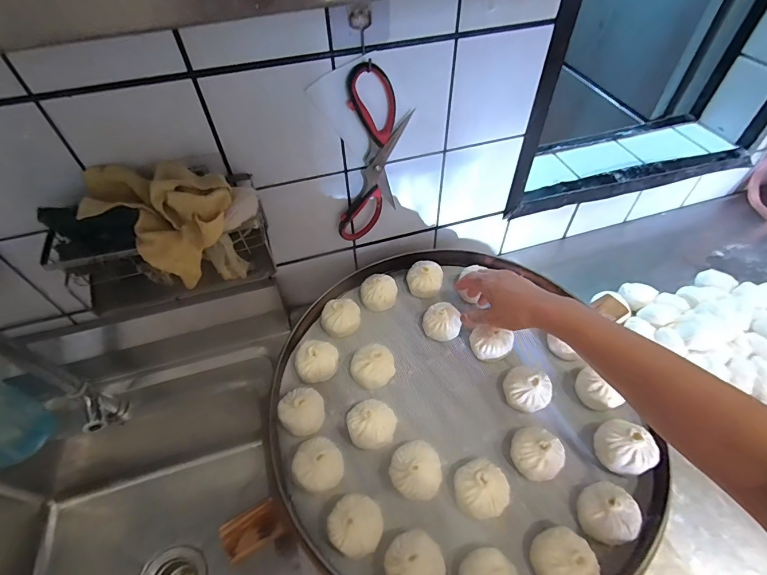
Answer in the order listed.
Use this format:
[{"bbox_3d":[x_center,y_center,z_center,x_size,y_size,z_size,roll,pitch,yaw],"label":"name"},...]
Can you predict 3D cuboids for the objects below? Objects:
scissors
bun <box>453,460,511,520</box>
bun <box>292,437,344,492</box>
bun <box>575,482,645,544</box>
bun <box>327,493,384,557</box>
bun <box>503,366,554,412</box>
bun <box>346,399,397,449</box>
[{"bbox_3d":[-0.017,-0.172,0.537,0.106,0.248,0.017,-11,51,-7],"label":"scissors"},{"bbox_3d":[0.112,0.234,0.450,0.057,0.053,0.057,-1,51,1],"label":"bun"},{"bbox_3d":[-0.077,0.215,0.468,0.057,0.053,0.055,-1,51,1],"label":"bun"},{"bbox_3d":[0.247,0.246,0.426,0.055,0.034,0.056,-1,51,1],"label":"bun"},{"bbox_3d":[-0.029,0.262,0.431,0.057,0.048,0.055,-1,51,1],"label":"bun"},{"bbox_3d":[0.190,0.138,0.520,0.060,0.053,0.052,31,58,24],"label":"bun"},{"bbox_3d":[-0.016,0.175,0.497,0.059,0.053,0.057,-1,51,1],"label":"bun"}]

